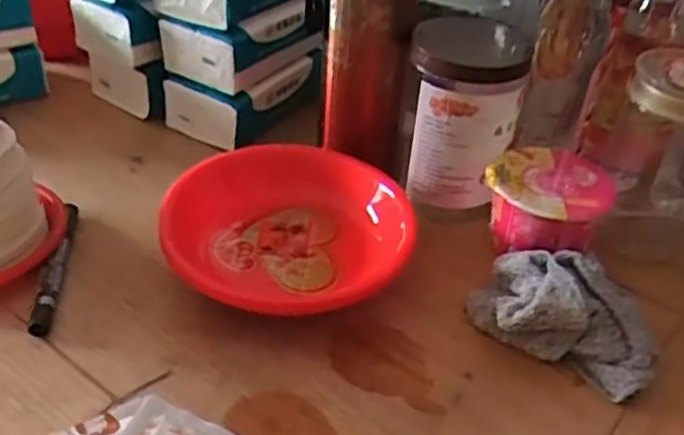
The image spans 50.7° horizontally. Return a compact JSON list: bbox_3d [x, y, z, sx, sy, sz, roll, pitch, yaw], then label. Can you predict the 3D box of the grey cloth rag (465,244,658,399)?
[{"bbox_3d":[0.163,0.063,0.519,0.131,0.051,0.096,21,41,20],"label":"grey cloth rag"}]

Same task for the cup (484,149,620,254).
[{"bbox_3d":[0.164,-0.006,0.590,0.093,0.067,0.093,3,38,-2],"label":"cup"}]

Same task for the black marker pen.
[{"bbox_3d":[-0.212,0.034,0.541,0.015,0.015,0.133,1,38,-6],"label":"black marker pen"}]

